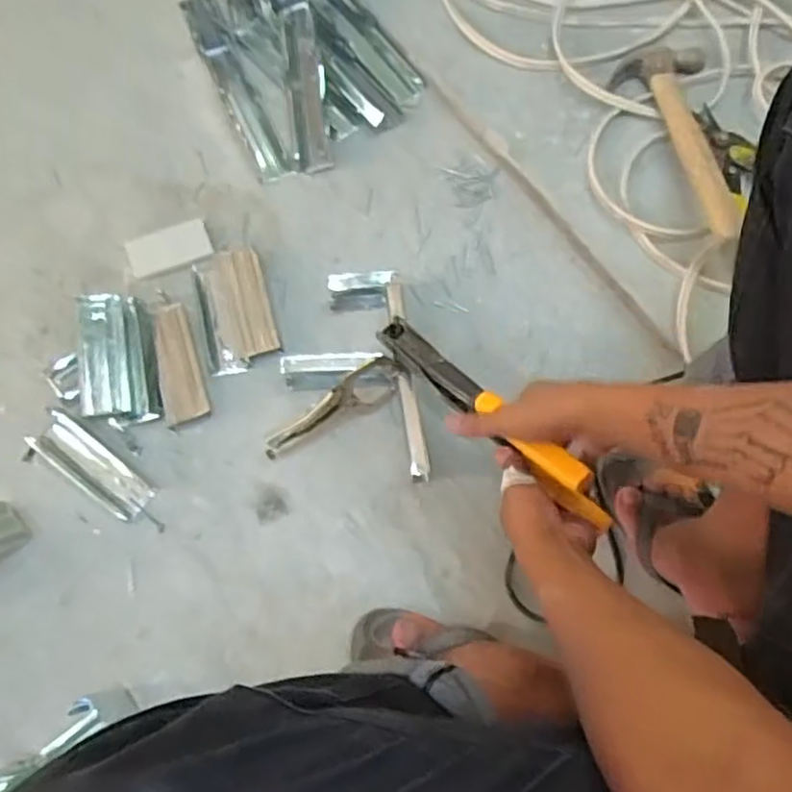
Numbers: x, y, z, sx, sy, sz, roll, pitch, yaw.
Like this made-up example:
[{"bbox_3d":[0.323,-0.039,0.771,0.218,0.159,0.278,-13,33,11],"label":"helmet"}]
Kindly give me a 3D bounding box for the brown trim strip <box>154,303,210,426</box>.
[{"bbox_3d":[-0.246,-0.038,0.761,0.044,0.016,0.138,-16,71,-6],"label":"brown trim strip"}]

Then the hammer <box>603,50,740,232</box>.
[{"bbox_3d":[0.337,-0.307,0.795,0.119,0.027,0.318,-3,59,1],"label":"hammer"}]

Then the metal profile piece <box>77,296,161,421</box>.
[{"bbox_3d":[-0.309,-0.041,0.738,0.078,0.031,0.143,-11,71,-4],"label":"metal profile piece"}]

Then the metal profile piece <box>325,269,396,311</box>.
[{"bbox_3d":[-0.040,-0.120,0.771,0.075,0.060,0.024,-2,70,-1],"label":"metal profile piece"}]

